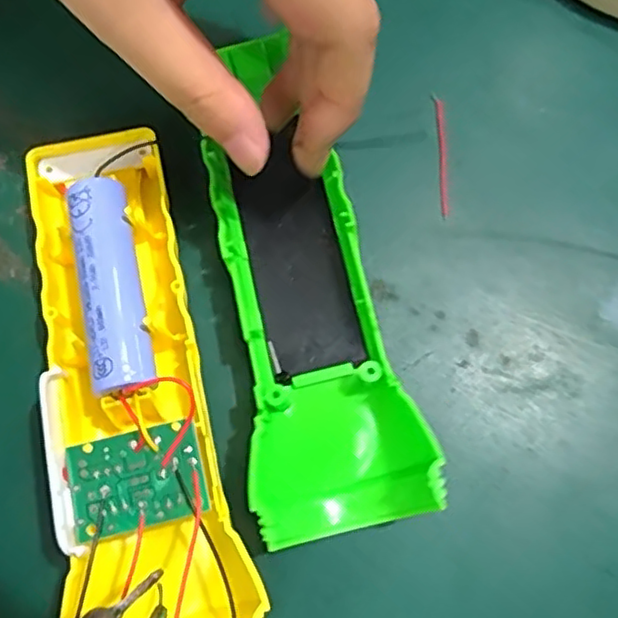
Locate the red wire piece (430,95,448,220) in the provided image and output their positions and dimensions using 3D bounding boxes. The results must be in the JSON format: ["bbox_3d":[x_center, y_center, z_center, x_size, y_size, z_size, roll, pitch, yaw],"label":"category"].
[{"bbox_3d":[0.048,-0.056,0.230,0.004,0.004,0.049,-1,75,-2],"label":"red wire piece"}]

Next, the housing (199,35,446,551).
[{"bbox_3d":[-0.006,-0.013,0.201,0.048,0.019,0.158,-12,70,-5],"label":"housing"}]

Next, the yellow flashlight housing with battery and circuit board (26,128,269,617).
[{"bbox_3d":[-0.054,0.021,0.189,0.049,0.034,0.161,-13,76,-6],"label":"yellow flashlight housing with battery and circuit board"}]

